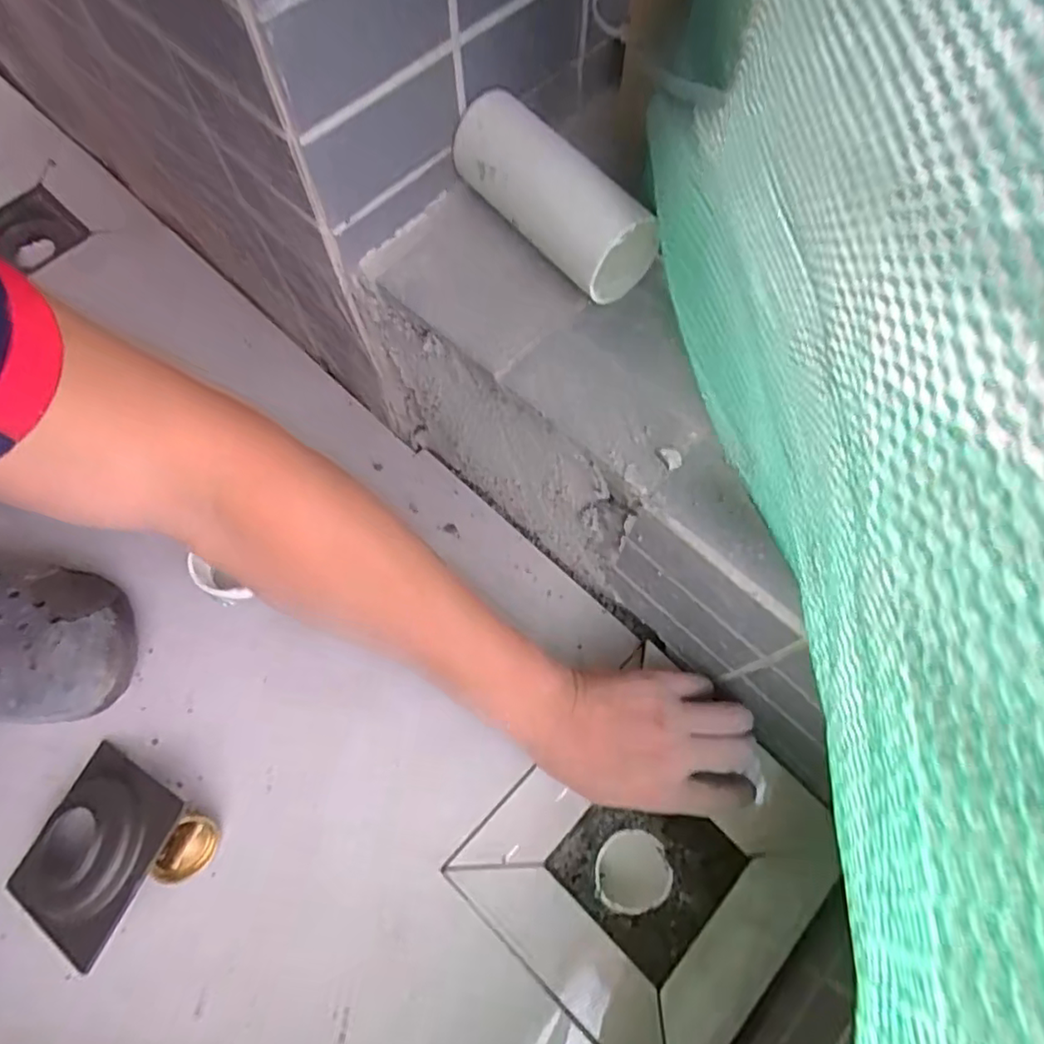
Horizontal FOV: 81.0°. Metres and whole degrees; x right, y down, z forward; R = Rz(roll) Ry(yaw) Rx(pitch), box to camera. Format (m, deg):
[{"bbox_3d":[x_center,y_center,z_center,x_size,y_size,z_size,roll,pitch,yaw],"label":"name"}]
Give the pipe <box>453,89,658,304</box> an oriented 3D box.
[{"bbox_3d":[0.016,-0.178,0.336,0.040,0.051,0.121,-38,74,-14],"label":"pipe"}]

